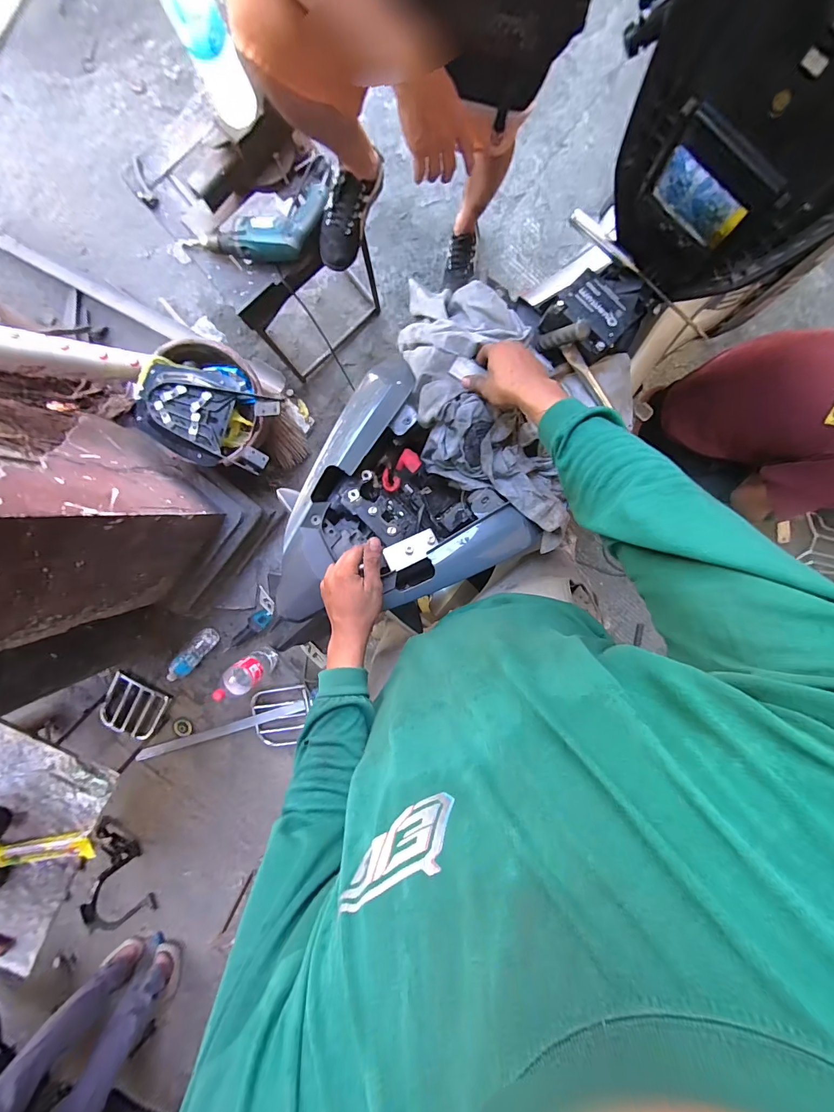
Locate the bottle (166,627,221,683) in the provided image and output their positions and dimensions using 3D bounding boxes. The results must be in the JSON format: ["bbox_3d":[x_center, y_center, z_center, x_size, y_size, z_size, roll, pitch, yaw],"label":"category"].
[{"bbox_3d":[-0.900,0.397,1.562,0.083,0.064,0.267,42,97,0],"label":"bottle"}]

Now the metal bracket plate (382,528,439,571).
[{"bbox_3d":[-0.008,-0.010,0.614,0.086,0.007,0.043,-24,69,-10],"label":"metal bracket plate"}]

